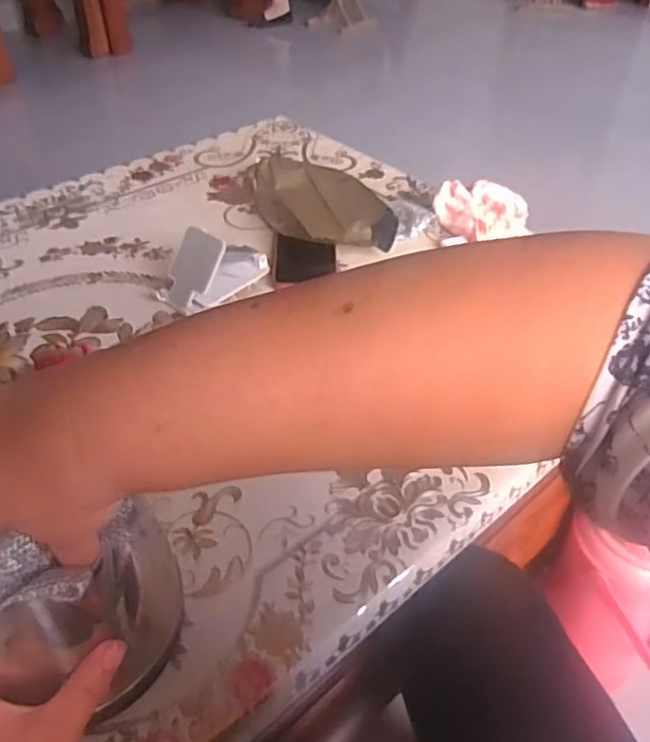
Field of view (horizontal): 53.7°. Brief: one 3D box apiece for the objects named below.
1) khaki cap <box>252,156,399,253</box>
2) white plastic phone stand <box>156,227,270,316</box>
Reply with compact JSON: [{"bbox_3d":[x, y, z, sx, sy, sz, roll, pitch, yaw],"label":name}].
[{"bbox_3d":[-0.006,-0.216,0.856,0.120,0.068,0.212,-18,46,-19],"label":"khaki cap"},{"bbox_3d":[-0.128,-0.130,0.757,0.063,0.072,0.141,32,51,29],"label":"white plastic phone stand"}]

